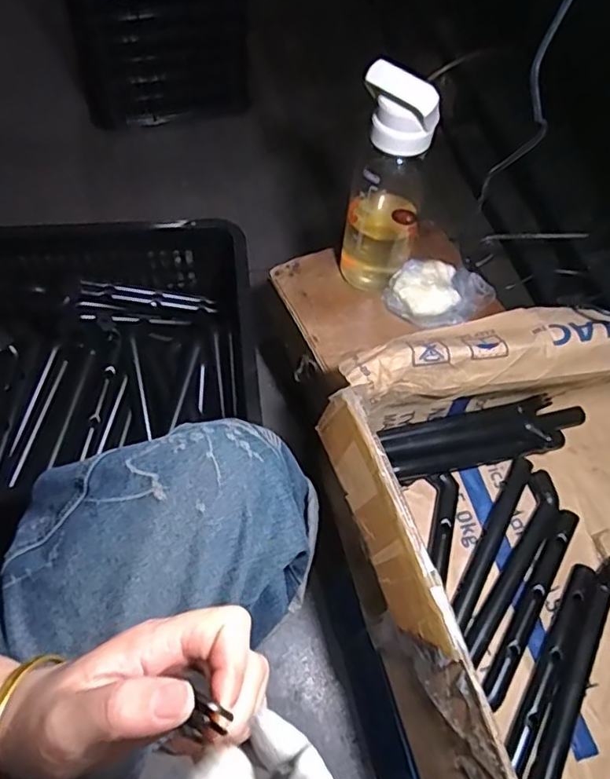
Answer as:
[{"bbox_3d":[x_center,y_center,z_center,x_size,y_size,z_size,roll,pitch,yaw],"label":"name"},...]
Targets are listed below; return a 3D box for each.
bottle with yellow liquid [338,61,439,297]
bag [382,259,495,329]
[{"bbox_3d":[0.096,-0.231,0.698,0.083,0.291,0.082,11,61,3],"label":"bottle with yellow liquid"},{"bbox_3d":[0.182,-0.126,0.778,0.151,0.047,0.084,-9,62,-9],"label":"bag"}]

